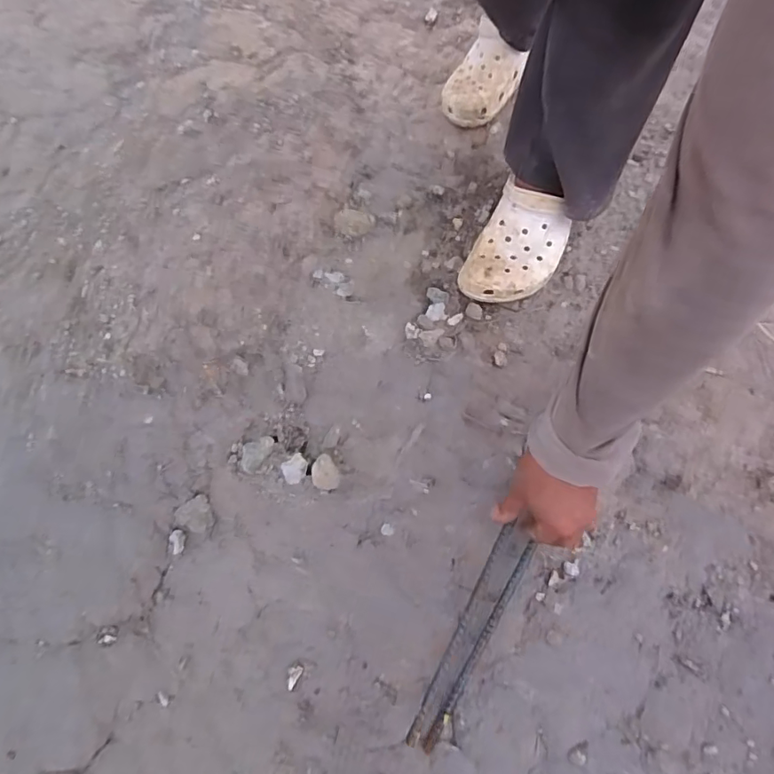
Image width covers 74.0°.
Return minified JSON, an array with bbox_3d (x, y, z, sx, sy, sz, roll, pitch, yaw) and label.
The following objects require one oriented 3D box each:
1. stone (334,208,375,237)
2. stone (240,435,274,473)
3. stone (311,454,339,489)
[{"bbox_3d":[-0.051,-0.254,0.791,0.060,0.027,0.034,-3,72,5],"label":"stone"},{"bbox_3d":[-0.167,0.083,0.652,0.026,0.024,0.050,32,78,15],"label":"stone"},{"bbox_3d":[-0.079,0.106,0.638,0.033,0.023,0.047,-30,72,-4],"label":"stone"}]

